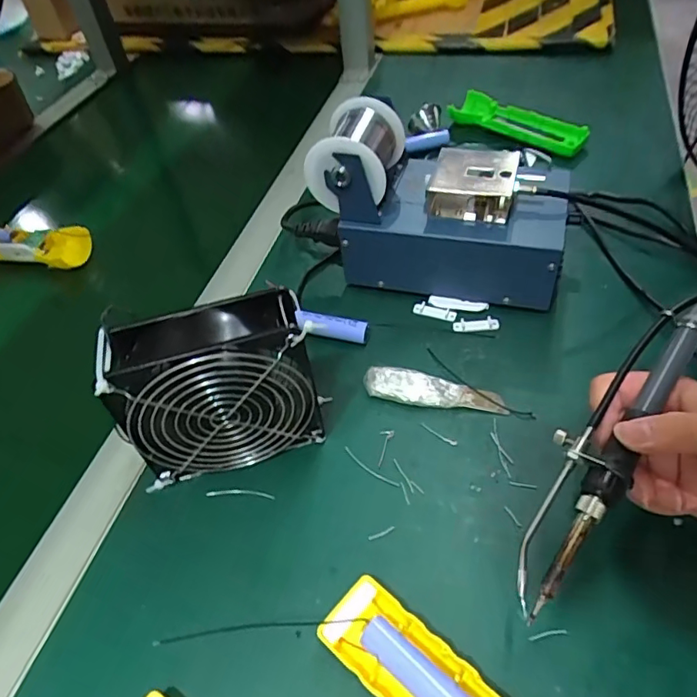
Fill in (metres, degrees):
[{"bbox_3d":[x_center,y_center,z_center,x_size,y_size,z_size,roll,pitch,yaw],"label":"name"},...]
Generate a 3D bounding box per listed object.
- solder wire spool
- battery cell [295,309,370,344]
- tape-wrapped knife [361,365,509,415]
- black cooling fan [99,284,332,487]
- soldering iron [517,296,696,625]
[{"bbox_3d":[0.008,-0.165,0.450,0.068,0.058,0.081,10,50,16],"label":"solder wire spool"},{"bbox_3d":[-0.016,-0.018,0.460,0.067,0.018,0.017,13,52,17],"label":"battery cell"},{"bbox_3d":[0.065,0.032,0.411,0.108,0.010,0.028,11,51,15],"label":"tape-wrapped knife"},{"bbox_3d":[-0.082,0.029,0.355,0.127,0.119,0.047,-15,49,-6],"label":"black cooling fan"},{"bbox_3d":[0.140,0.042,0.286,0.036,0.017,0.207,31,72,29],"label":"soldering iron"}]

